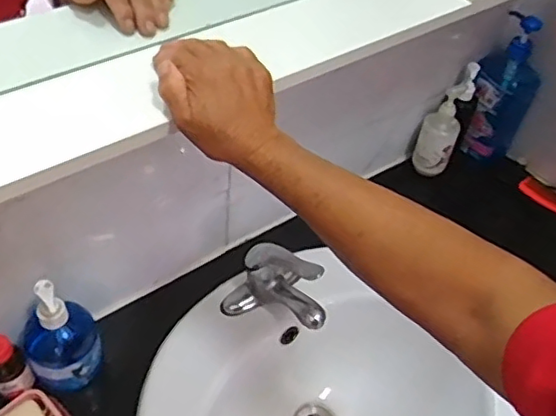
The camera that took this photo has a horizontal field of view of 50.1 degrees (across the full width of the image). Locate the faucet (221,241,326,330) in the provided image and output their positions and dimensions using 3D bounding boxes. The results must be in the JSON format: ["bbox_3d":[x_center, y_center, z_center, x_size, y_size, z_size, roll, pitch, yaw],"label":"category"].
[{"bbox_3d":[0.008,0.106,0.778,0.136,0.099,0.095,29,52,18],"label":"faucet"}]

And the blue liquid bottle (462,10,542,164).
[{"bbox_3d":[0.365,-0.183,0.971,0.095,0.246,0.051,33,54,21],"label":"blue liquid bottle"}]

